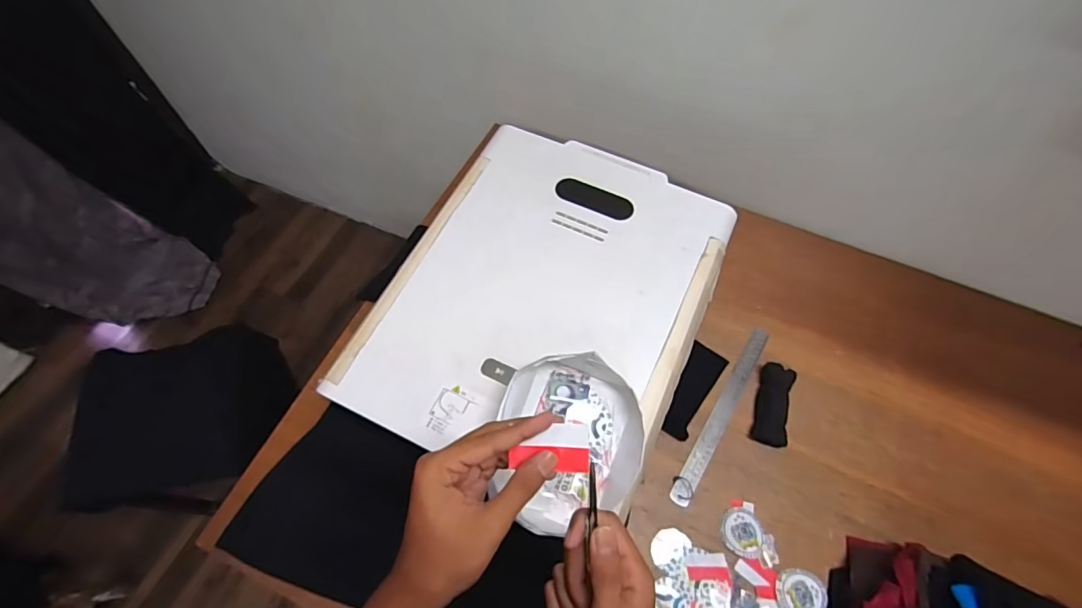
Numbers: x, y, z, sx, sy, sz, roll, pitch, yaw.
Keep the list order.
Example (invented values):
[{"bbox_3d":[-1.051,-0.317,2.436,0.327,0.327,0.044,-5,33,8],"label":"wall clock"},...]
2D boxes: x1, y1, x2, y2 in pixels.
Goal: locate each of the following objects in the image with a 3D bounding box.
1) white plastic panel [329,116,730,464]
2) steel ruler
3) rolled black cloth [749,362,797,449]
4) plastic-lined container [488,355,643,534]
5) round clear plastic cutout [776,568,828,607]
[{"bbox_3d":[0.010,-0.022,0.657,0.398,0.028,0.493,24,63,11],"label":"white plastic panel"},{"bbox_3d":[0.285,0.167,0.754,0.026,0.004,0.320,29,67,18],"label":"steel ruler"},{"bbox_3d":[0.361,0.157,0.746,0.047,0.029,0.129,18,65,7],"label":"rolled black cloth"},{"bbox_3d":[0.031,0.157,0.545,0.163,0.051,0.194,13,64,4],"label":"plastic-lined container"},{"bbox_3d":[0.344,0.387,0.637,0.067,0.005,0.061,-21,67,-12],"label":"round clear plastic cutout"}]

